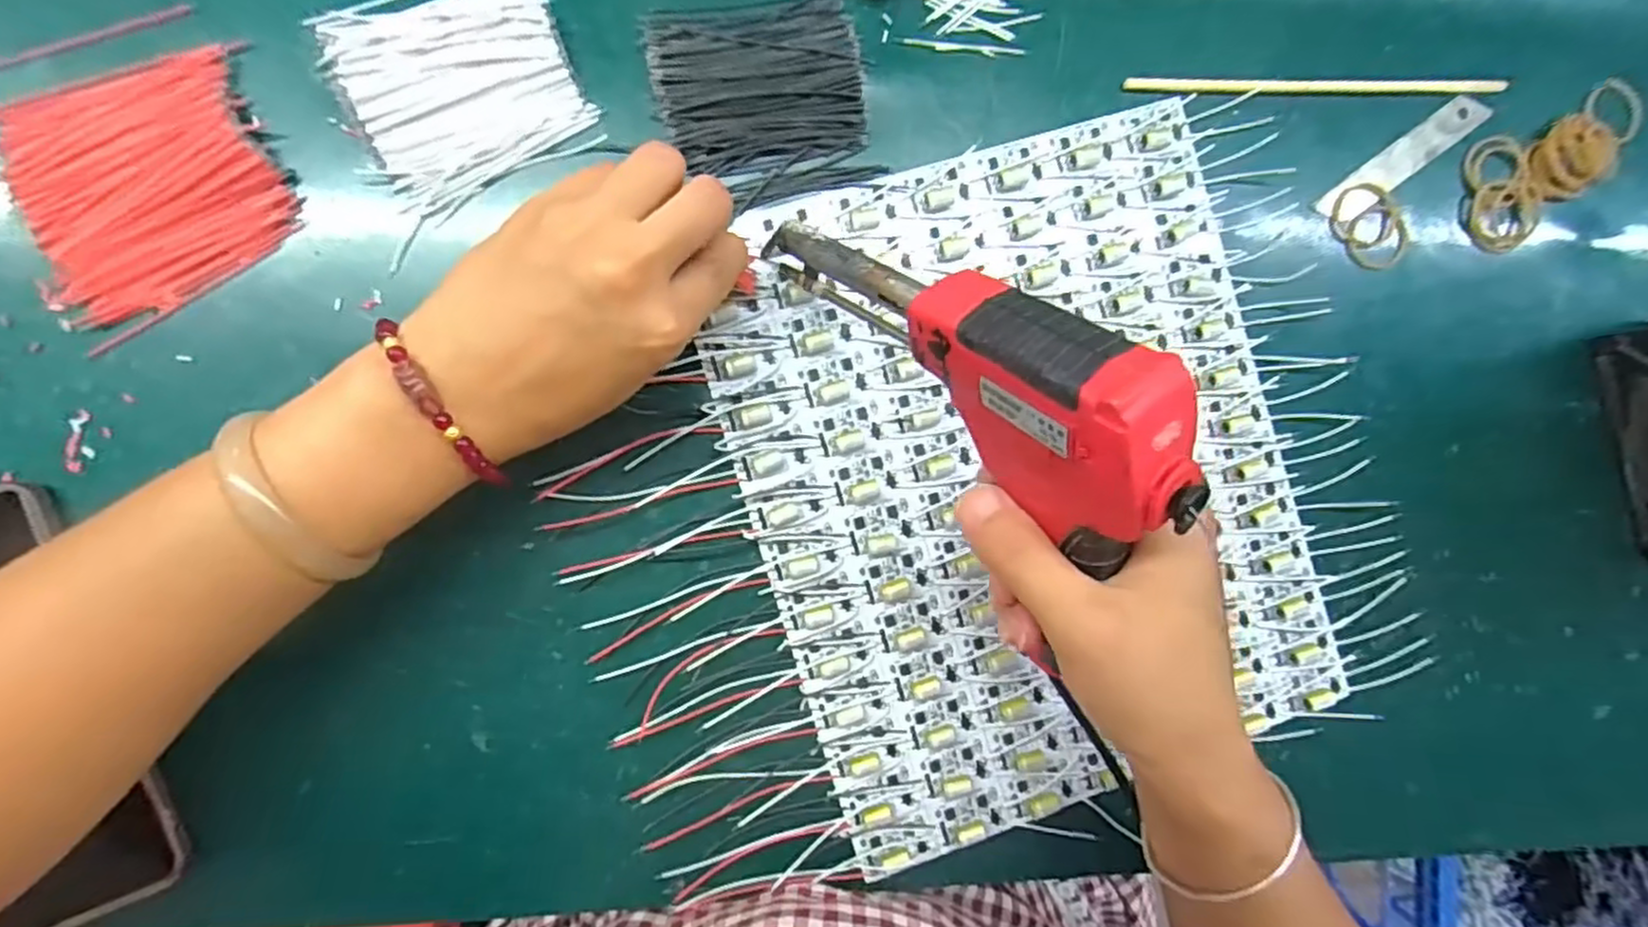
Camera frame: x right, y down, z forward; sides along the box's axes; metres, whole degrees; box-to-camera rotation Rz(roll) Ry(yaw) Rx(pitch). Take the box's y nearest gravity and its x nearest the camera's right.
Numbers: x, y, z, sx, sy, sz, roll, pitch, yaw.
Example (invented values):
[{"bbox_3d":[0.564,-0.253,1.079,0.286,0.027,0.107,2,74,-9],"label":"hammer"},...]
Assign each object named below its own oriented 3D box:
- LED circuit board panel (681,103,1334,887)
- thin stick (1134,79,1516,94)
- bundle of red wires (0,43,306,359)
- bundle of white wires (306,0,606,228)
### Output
[{"bbox_3d":[0.089,0.007,0.330,0.240,0.011,0.288,-16,92,-7],"label":"LED circuit board panel"},{"bbox_3d":[0.231,-0.175,0.342,0.188,0.006,0.008,-3,91,-7],"label":"thin stick"},{"bbox_3d":[-0.264,-0.107,0.289,0.094,0.011,0.095,-20,93,-7],"label":"bundle of red wires"},{"bbox_3d":[-0.148,-0.156,0.299,0.087,0.012,0.086,-27,93,-6],"label":"bundle of white wires"}]

